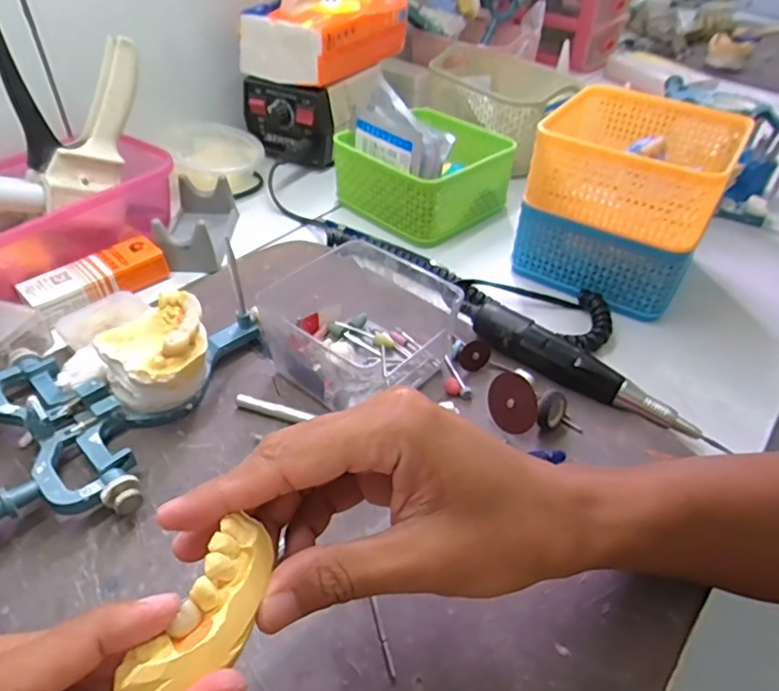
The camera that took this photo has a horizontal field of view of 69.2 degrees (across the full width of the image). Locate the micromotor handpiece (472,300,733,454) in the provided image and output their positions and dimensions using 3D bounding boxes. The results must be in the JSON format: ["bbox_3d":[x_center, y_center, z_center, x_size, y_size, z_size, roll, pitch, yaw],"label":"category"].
[{"bbox_3d":[0.128,0.017,0.368,0.167,0.024,0.027,32,49,28],"label":"micromotor handpiece"}]

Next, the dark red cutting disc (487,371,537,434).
[{"bbox_3d":[0.074,0.034,0.342,0.004,0.036,0.035,-8,18,-41],"label":"dark red cutting disc"}]

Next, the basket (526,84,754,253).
[{"bbox_3d":[0.186,-0.143,0.437,0.133,0.056,0.139,24,46,22],"label":"basket"}]

